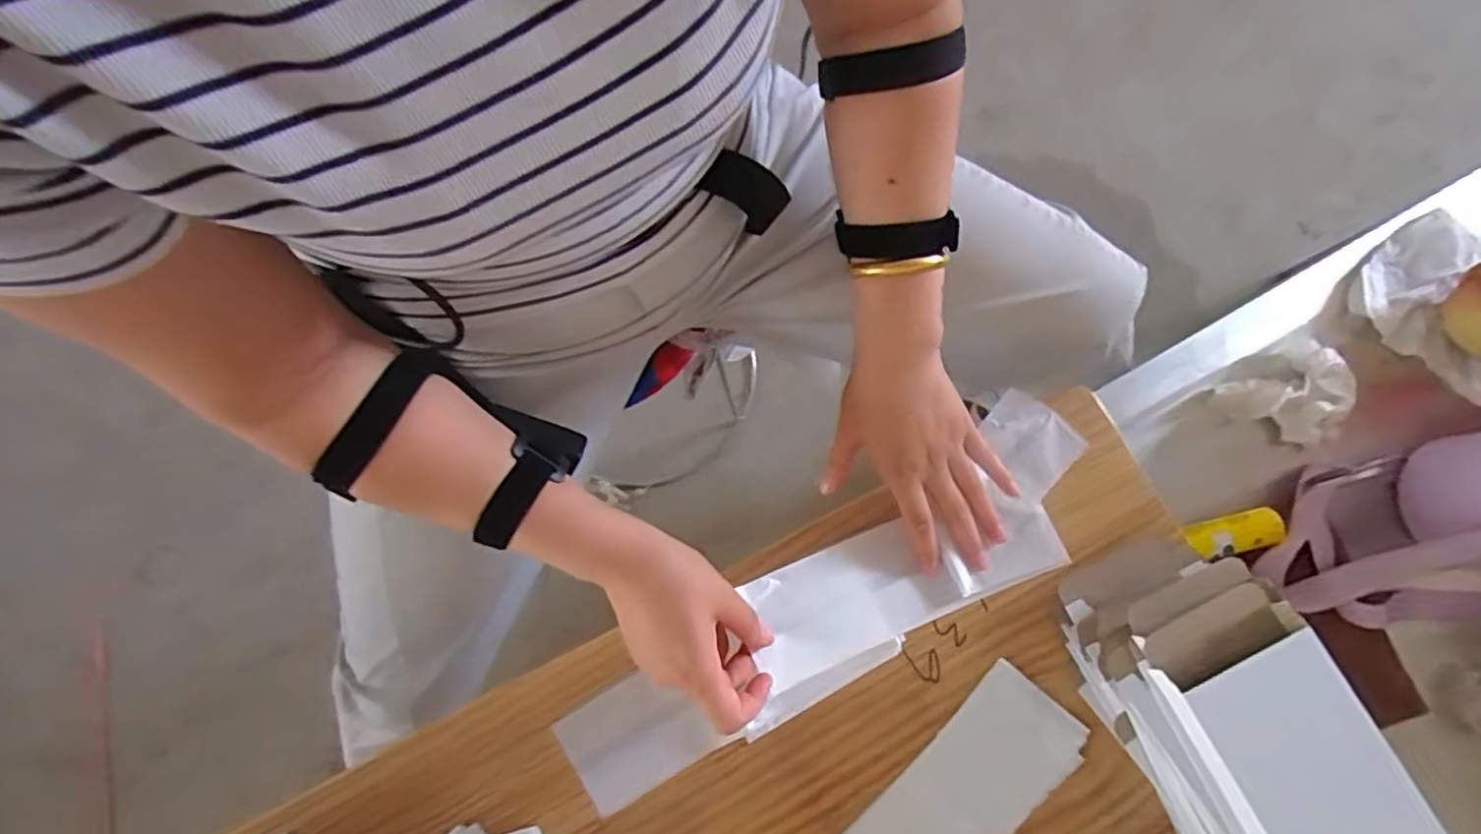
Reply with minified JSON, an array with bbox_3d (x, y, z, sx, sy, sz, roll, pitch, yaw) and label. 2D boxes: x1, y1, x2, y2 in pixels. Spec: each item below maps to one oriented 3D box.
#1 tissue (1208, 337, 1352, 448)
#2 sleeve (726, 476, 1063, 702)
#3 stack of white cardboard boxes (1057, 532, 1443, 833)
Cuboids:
[{"bbox_3d":[0.460,-0.013,0.571,0.093,0.034,0.074,-30,81,-4],"label":"tissue"},{"bbox_3d":[0.119,0.114,0.496,0.229,0.014,0.077,-23,89,-8],"label":"sleeve"},{"bbox_3d":[0.315,0.208,0.431,0.109,0.121,0.251,-22,80,-3],"label":"stack of white cardboard boxes"}]

